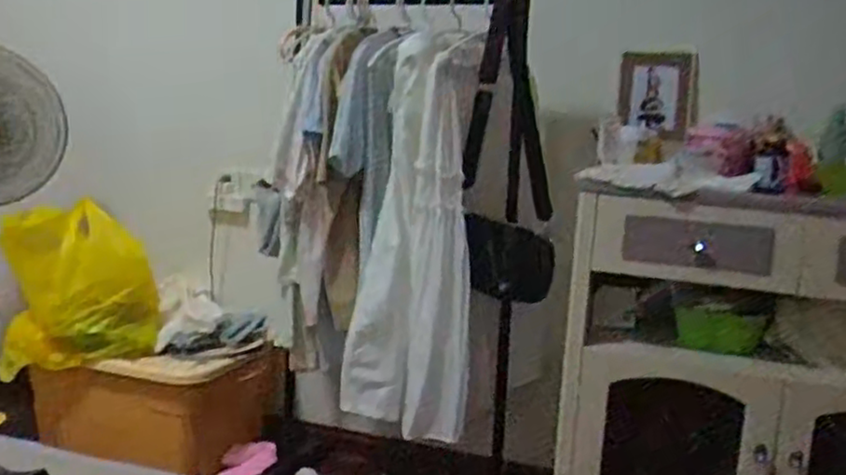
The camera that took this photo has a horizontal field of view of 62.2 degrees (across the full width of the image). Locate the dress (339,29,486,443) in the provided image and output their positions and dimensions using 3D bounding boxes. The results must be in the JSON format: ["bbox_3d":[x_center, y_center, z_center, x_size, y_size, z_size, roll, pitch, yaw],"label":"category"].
[{"bbox_3d":[0.000,-0.017,1.603,0.290,0.904,0.192,6,7,21],"label":"dress"}]

